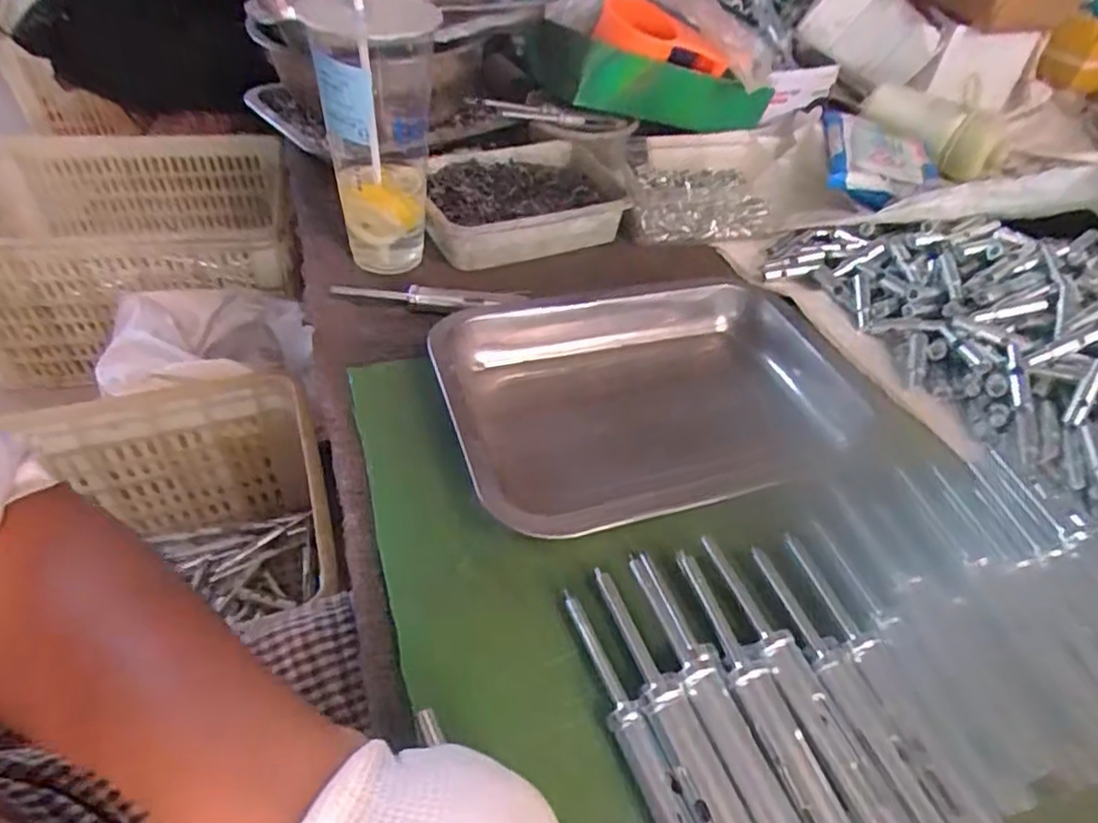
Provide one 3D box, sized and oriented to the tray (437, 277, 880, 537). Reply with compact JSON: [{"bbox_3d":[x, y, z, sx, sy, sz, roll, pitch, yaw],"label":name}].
[{"bbox_3d":[0.064,-0.016,0.437,0.254,0.038,0.166,-8,46,-12],"label":"tray"}]

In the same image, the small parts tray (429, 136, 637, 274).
[{"bbox_3d":[-0.027,-0.188,0.599,0.176,0.038,0.133,-16,48,-20],"label":"small parts tray"}]

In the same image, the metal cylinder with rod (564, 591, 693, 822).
[{"bbox_3d":[0.038,0.142,0.288,0.014,0.018,0.142,-13,47,-17],"label":"metal cylinder with rod"}]

